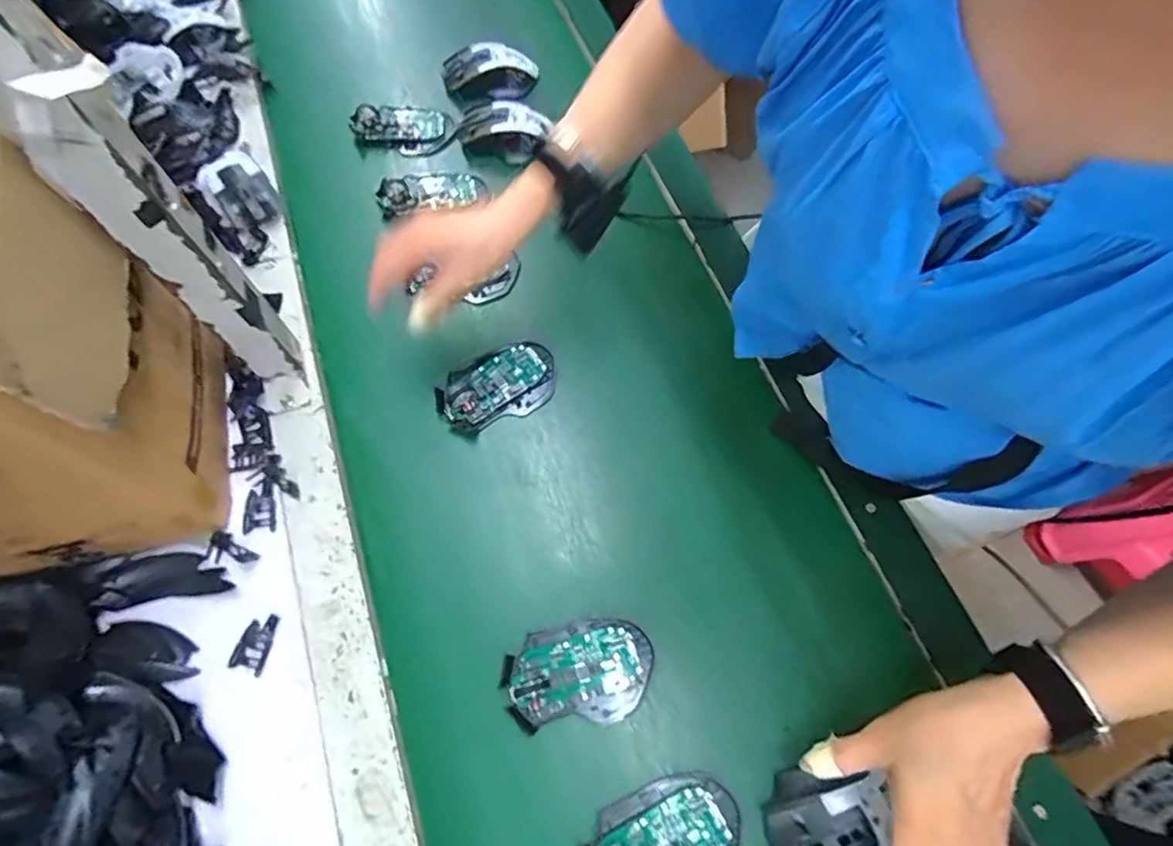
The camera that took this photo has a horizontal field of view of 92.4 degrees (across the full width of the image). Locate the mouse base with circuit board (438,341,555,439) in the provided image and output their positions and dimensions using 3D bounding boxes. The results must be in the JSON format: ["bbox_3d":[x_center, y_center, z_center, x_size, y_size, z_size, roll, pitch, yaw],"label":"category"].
[{"bbox_3d":[-0.082,-0.037,0.523,0.114,0.025,0.071,-29,71,-15],"label":"mouse base with circuit board"}]

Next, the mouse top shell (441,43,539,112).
[{"bbox_3d":[-0.120,-0.429,0.687,0.112,0.042,0.059,-25,71,-8],"label":"mouse top shell"}]

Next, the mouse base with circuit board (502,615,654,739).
[{"bbox_3d":[-0.007,0.192,0.436,0.110,0.023,0.072,-4,67,-5],"label":"mouse base with circuit board"}]

